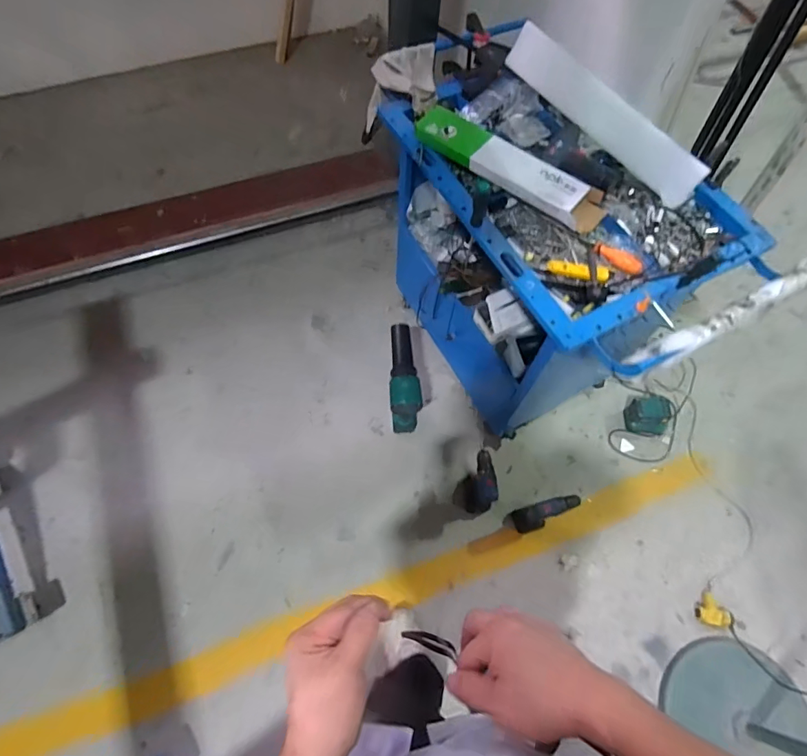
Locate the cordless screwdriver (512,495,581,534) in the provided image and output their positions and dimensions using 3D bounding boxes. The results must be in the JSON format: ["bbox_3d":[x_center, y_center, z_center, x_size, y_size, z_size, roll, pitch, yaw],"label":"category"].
[{"bbox_3d":[0.422,0.406,1.405,0.155,0.230,0.078,-20,67,-12],"label":"cordless screwdriver"}]

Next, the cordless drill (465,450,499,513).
[{"bbox_3d":[0.242,0.323,1.422,0.069,0.235,0.149,0,64,-3],"label":"cordless drill"}]

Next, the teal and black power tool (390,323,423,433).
[{"bbox_3d":[0.001,0.025,1.517,0.092,0.308,0.273,-1,65,-2],"label":"teal and black power tool"}]

